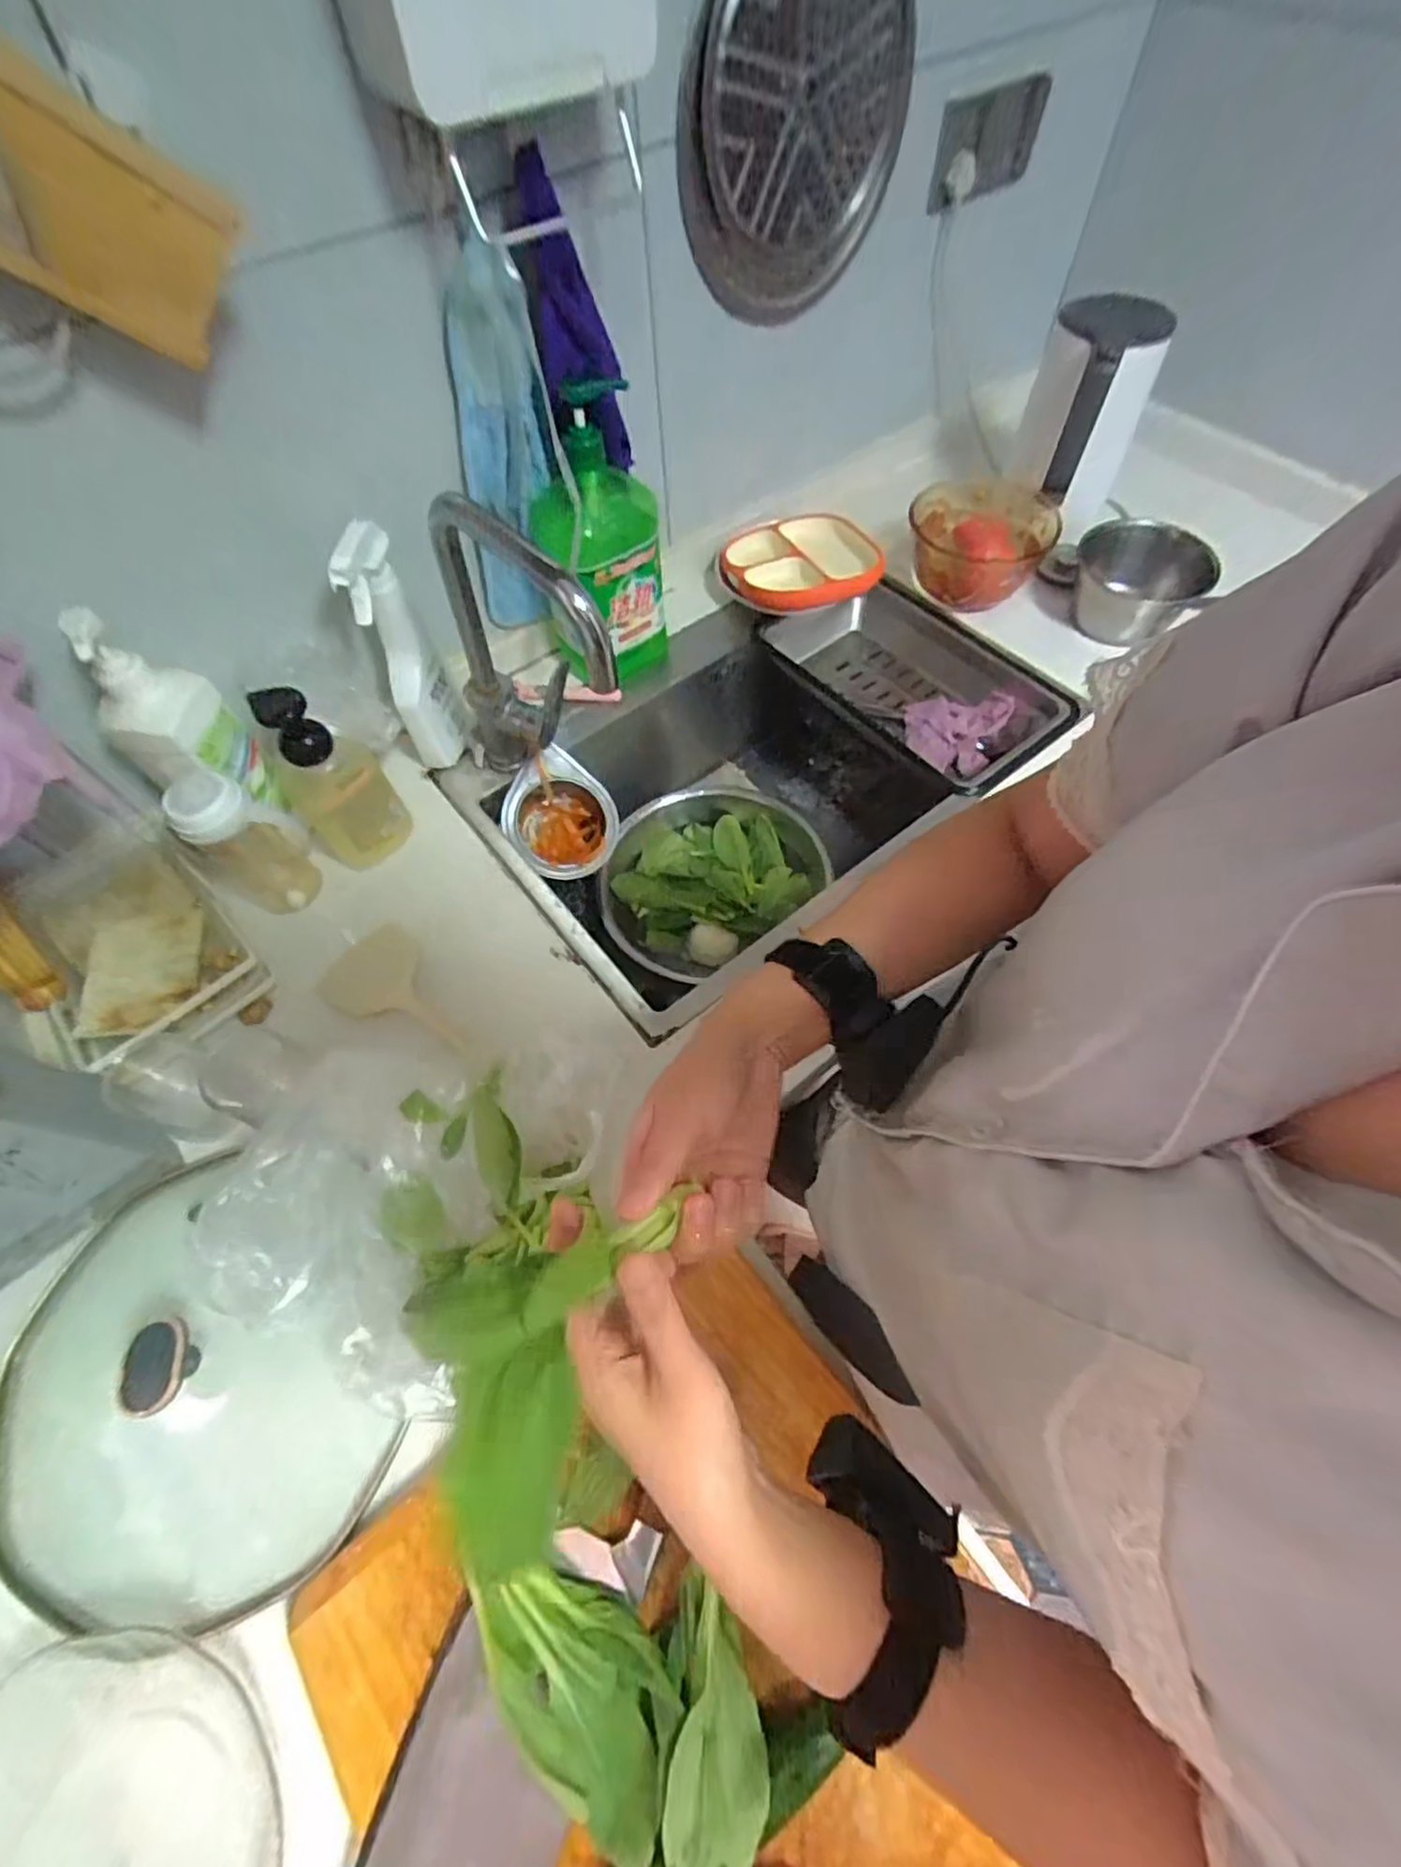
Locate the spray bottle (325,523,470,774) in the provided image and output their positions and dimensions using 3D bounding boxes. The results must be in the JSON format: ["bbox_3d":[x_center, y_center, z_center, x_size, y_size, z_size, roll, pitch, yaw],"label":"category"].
[{"bbox_3d":[-0.315,-0.290,0.710,0.058,0.251,0.076,13,63,12],"label":"spray bottle"}]

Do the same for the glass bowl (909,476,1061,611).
[{"bbox_3d":[0.358,-0.498,0.887,0.164,0.091,0.171,-1,61,2],"label":"glass bowl"}]

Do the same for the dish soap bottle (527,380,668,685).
[{"bbox_3d":[-0.112,-0.425,0.766,0.144,0.315,0.073,-19,62,-8],"label":"dish soap bottle"}]

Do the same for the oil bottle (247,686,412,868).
[{"bbox_3d":[-0.362,-0.147,0.686,0.091,0.213,0.059,-34,65,-15],"label":"oil bottle"}]

